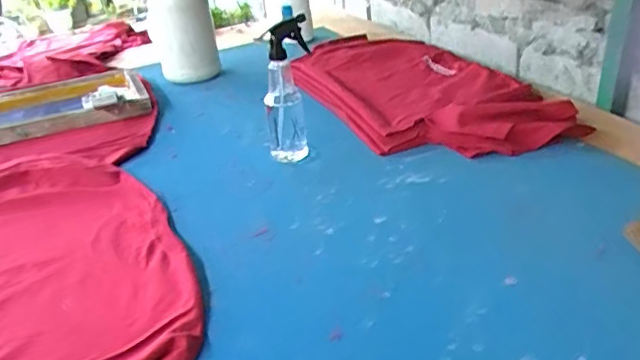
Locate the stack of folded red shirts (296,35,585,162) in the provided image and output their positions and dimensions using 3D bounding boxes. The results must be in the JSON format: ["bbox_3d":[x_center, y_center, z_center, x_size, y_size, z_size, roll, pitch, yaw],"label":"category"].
[{"bbox_3d":[0.167,-0.226,1.266,0.420,0.064,0.791,-12,29,-11],"label":"stack of folded red shirts"}]

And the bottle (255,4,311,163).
[{"bbox_3d":[-0.058,-0.159,0.990,0.088,0.236,0.069,-6,28,1],"label":"bottle"}]

